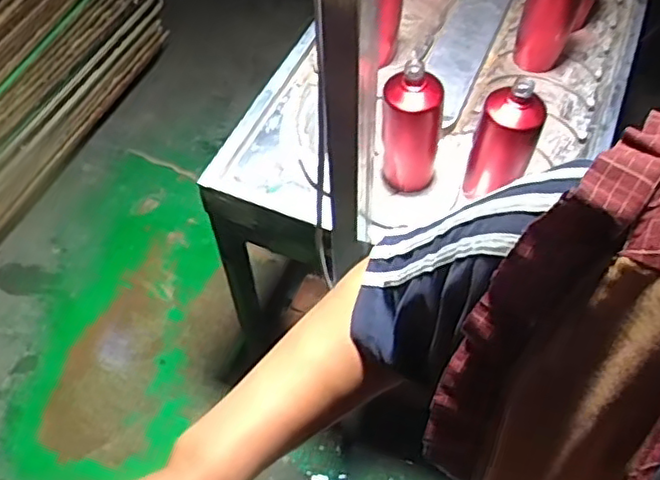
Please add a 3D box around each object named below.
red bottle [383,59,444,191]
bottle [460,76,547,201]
[{"bbox_3d":[0.115,-0.163,0.909,0.081,0.188,0.089,8,61,11],"label":"red bottle"},{"bbox_3d":[0.232,-0.127,0.883,0.078,0.187,0.065,13,62,14],"label":"bottle"}]

